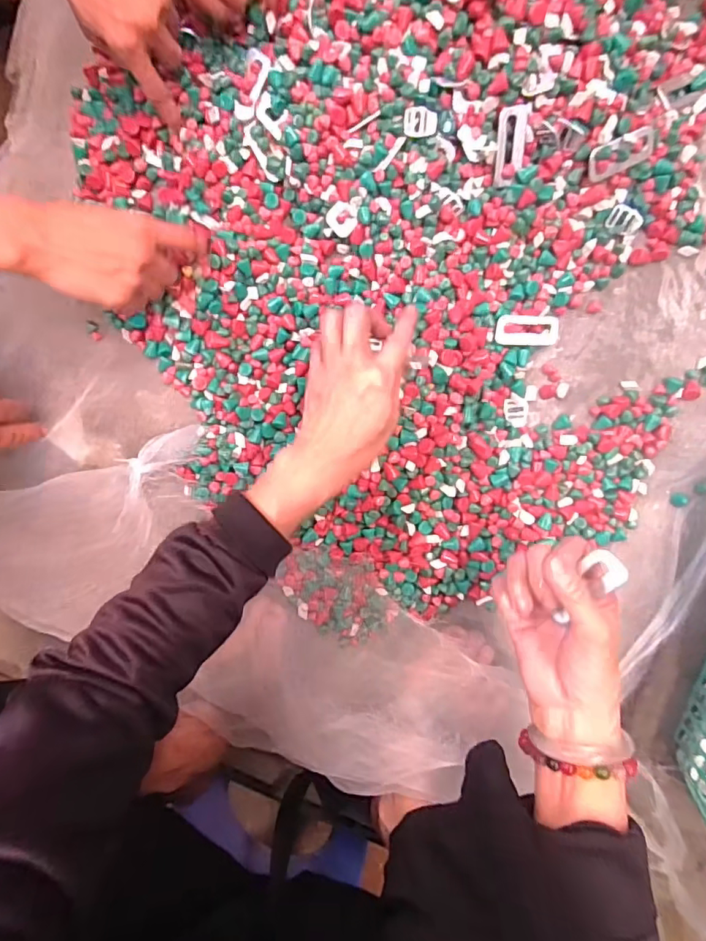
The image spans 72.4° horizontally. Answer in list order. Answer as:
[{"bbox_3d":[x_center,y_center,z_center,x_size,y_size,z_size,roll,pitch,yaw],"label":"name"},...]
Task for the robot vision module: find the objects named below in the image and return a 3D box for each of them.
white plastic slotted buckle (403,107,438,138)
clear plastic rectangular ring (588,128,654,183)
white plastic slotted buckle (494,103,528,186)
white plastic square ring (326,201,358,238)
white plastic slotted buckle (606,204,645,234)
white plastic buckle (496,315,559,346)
[{"bbox_3d":[0.060,-0.307,0.425,0.029,0.004,0.022,3,118,-2],"label":"white plastic slotted buckle"},{"bbox_3d":[0.232,-0.273,0.415,0.061,0.007,0.028,-24,129,3],"label":"clear plastic rectangular ring"},{"bbox_3d":[0.138,-0.283,0.421,0.026,0.010,0.059,3,121,3],"label":"white plastic slotted buckle"},{"bbox_3d":[-0.010,-0.242,0.463,0.028,0.005,0.029,41,109,-17],"label":"white plastic square ring"},{"bbox_3d":[0.250,-0.231,0.441,0.029,0.008,0.019,22,99,0],"label":"white plastic slotted buckle"},{"bbox_3d":[0.166,-0.132,0.457,0.062,0.005,0.028,-1,118,-8],"label":"white plastic buckle"}]

